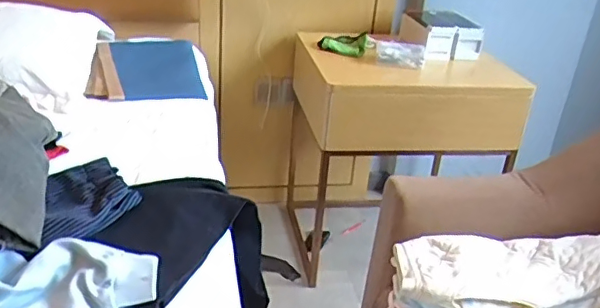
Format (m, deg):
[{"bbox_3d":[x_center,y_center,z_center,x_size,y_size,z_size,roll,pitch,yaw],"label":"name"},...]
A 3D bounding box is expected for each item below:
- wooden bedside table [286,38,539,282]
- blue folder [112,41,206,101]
[{"bbox_3d":[0.265,0.006,1.684,0.528,0.616,0.438,-1,28,-13],"label":"wooden bedside table"},{"bbox_3d":[-0.365,-0.222,1.464,0.207,0.012,0.293,-5,39,-18],"label":"blue folder"}]

